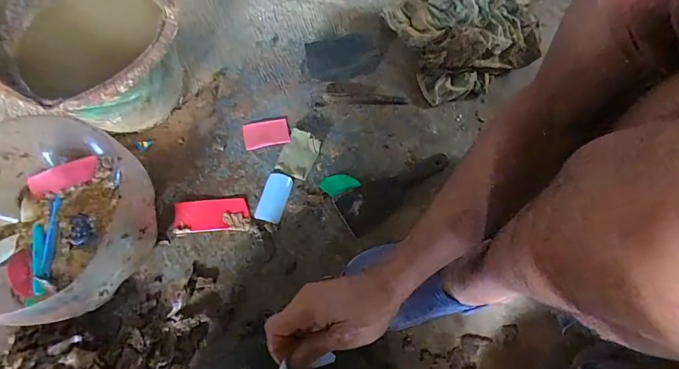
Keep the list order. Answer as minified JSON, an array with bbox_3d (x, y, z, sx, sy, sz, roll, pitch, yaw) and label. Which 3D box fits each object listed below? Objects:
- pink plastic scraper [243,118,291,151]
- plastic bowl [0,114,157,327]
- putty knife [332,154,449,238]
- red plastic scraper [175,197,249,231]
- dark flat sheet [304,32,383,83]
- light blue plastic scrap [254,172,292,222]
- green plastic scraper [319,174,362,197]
[{"bbox_3d":[-0.119,-0.083,0.619,0.071,0.004,0.046,-12,70,-6],"label":"pink plastic scraper"},{"bbox_3d":[-0.375,0.040,0.501,0.249,0.129,0.250,1,69,-2],"label":"plastic bowl"},{"bbox_3d":[0.086,0.006,0.589,0.182,0.016,0.068,-28,72,-12],"label":"putty knife"},{"bbox_3d":[-0.191,0.045,0.572,0.104,0.004,0.048,-5,69,-4],"label":"red plastic scraper"},{"bbox_3d":[0.007,-0.214,0.640,0.127,0.016,0.073,-18,85,-18],"label":"dark flat sheet"},{"bbox_3d":[-0.099,0.021,0.584,0.040,0.006,0.077,15,69,4],"label":"light blue plastic scrap"},{"bbox_3d":[0.000,-0.002,0.596,0.056,0.004,0.031,-20,71,-9],"label":"green plastic scraper"}]

